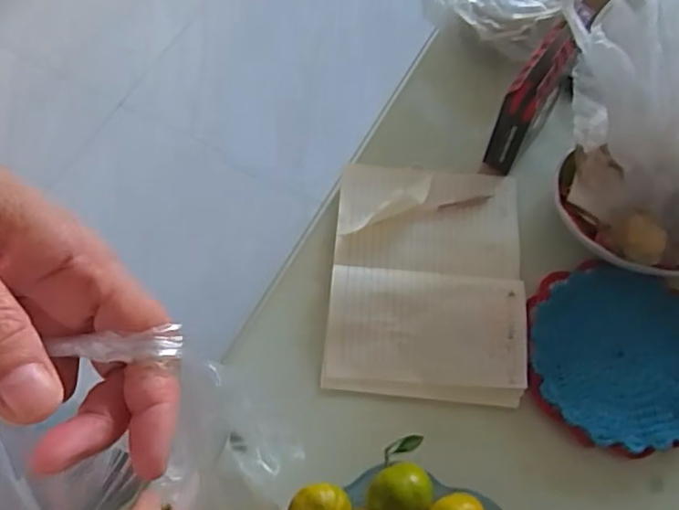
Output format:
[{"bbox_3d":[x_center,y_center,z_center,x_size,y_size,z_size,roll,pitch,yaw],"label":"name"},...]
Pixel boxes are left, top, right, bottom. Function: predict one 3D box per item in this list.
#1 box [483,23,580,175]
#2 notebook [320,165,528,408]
[{"bbox_3d":[0.203,-0.163,0.671,0.038,0.163,0.107,32,71,12],"label":"box"},{"bbox_3d":[0.091,0.019,0.661,0.194,0.032,0.250,5,68,1],"label":"notebook"}]

